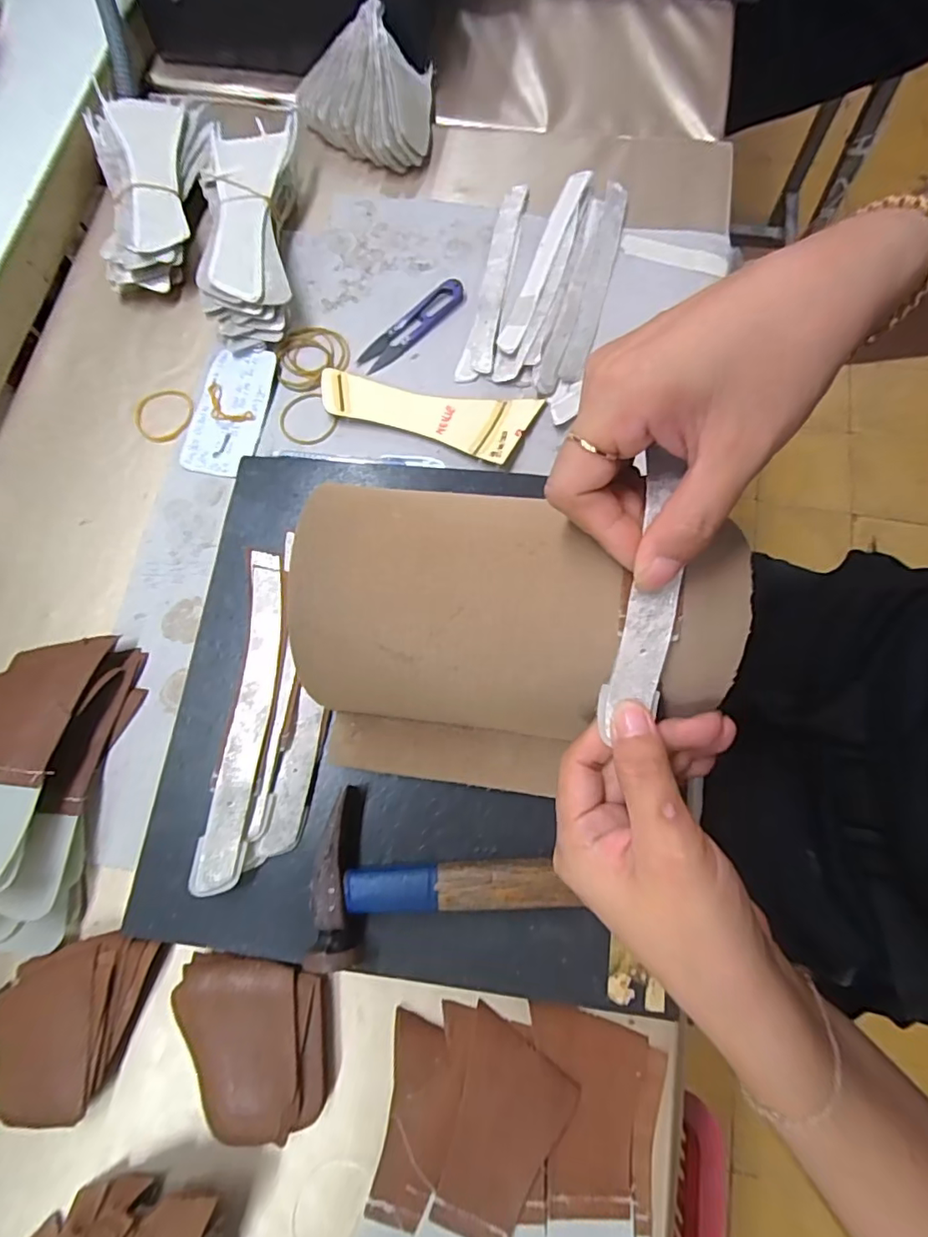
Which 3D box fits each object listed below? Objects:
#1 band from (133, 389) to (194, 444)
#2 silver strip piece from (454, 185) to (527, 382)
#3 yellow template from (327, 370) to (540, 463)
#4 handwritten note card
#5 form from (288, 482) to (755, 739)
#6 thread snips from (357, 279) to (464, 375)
[{"bbox_3d":[-0.225,-0.154,0.413,0.042,0.004,0.045,0,75,1],"label":"band"},{"bbox_3d":[0.027,-0.269,0.434,0.025,0.008,0.189,13,76,5],"label":"silver strip piece"},{"bbox_3d":[-0.028,-0.148,0.402,0.157,0.007,0.058,10,68,2],"label":"yellow template"},{"bbox_3d":[-0.177,-0.156,0.410,0.055,0.007,0.102,8,75,4],"label":"handwritten note card"},{"bbox_3d":[0.022,-0.008,0.234,0.180,0.044,0.104,5,75,3],"label":"form"},{"bbox_3d":[-0.039,-0.226,0.423,0.101,0.007,0.023,-44,78,-10],"label":"thread snips"}]

